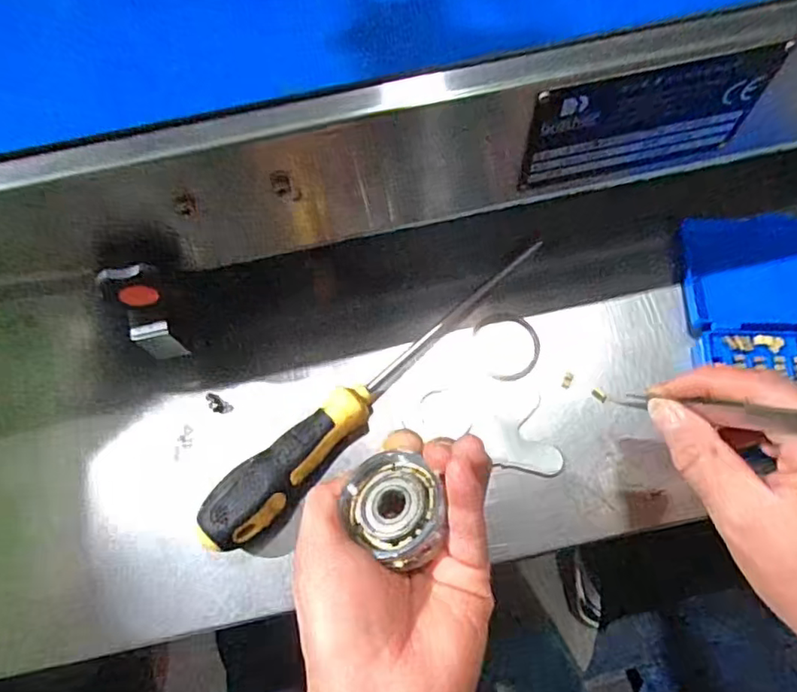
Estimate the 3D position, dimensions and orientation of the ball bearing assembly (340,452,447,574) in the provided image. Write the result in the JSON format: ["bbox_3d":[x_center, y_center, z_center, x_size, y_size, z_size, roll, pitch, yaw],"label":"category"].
[{"bbox_3d":[-0.002,0.069,0.251,0.039,0.016,0.048,-23,71,-6],"label":"ball bearing assembly"}]

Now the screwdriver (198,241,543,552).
[{"bbox_3d":[-0.006,0.020,0.326,0.244,0.029,0.030,-41,74,-12],"label":"screwdriver"}]

